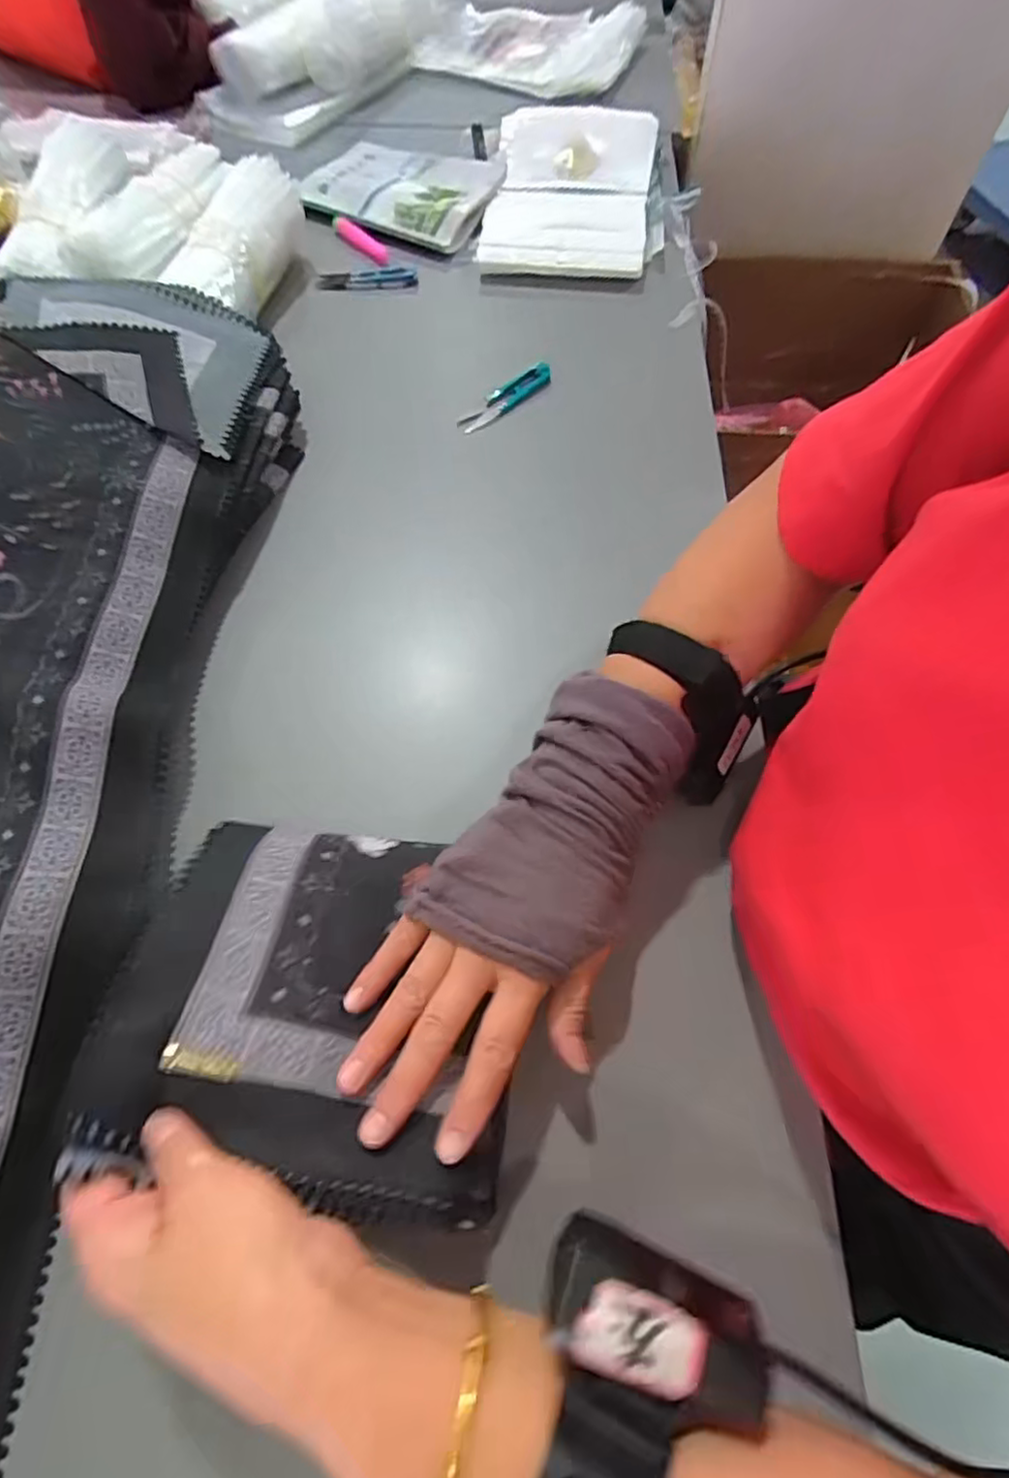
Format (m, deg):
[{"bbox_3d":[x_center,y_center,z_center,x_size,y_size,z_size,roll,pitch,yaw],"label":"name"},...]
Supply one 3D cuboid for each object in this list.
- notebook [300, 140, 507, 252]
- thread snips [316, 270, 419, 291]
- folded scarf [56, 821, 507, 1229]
[{"bbox_3d":[-0.107,-0.609,0.732,0.186,0.029,0.162,21,64,10],"label":"notebook"},{"bbox_3d":[-0.141,-0.475,0.685,0.100,0.009,0.025,-5,62,-3],"label":"thread snips"},{"bbox_3d":[-0.092,0.125,0.331,0.183,0.037,0.175,11,47,-5],"label":"folded scarf"}]

